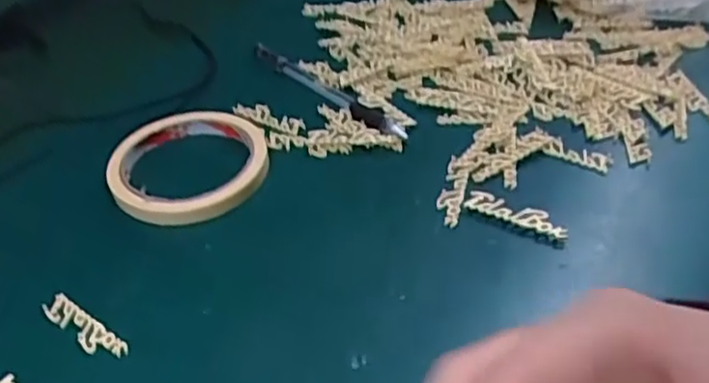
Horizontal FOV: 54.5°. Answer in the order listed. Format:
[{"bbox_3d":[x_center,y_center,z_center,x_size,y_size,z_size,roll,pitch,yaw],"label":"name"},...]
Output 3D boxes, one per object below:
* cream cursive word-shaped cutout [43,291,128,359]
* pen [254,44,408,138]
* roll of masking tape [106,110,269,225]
[{"bbox_3d":[-0.132,0.066,0.335,0.057,0.004,0.014,26,51,29],"label":"cream cursive word-shaped cutout"},{"bbox_3d":[-0.022,-0.072,0.470,0.018,0.009,0.157,-33,50,-27],"label":"pen"},{"bbox_3d":[-0.099,-0.017,0.414,0.089,0.012,0.090,-2,43,2],"label":"roll of masking tape"}]

